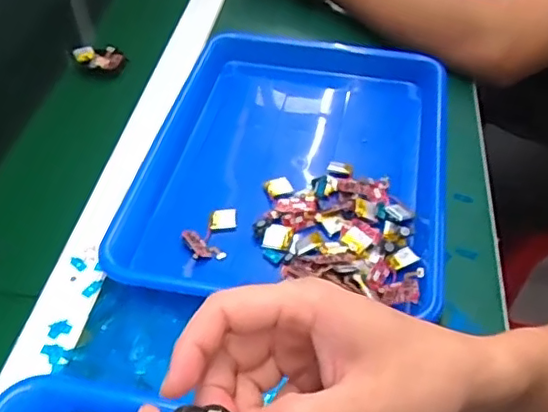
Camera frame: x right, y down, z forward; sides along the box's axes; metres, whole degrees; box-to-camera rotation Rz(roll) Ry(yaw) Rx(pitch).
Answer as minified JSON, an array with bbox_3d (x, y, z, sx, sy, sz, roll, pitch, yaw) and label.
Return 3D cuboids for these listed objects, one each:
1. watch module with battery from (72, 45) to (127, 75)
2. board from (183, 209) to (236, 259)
[{"bbox_3d":[-0.193,-0.163,0.642,0.056,0.018,0.031,7,48,5],"label":"watch module with battery"},{"bbox_3d":[-0.052,0.021,0.468,0.036,0.010,0.053,11,49,8],"label":"board"}]

